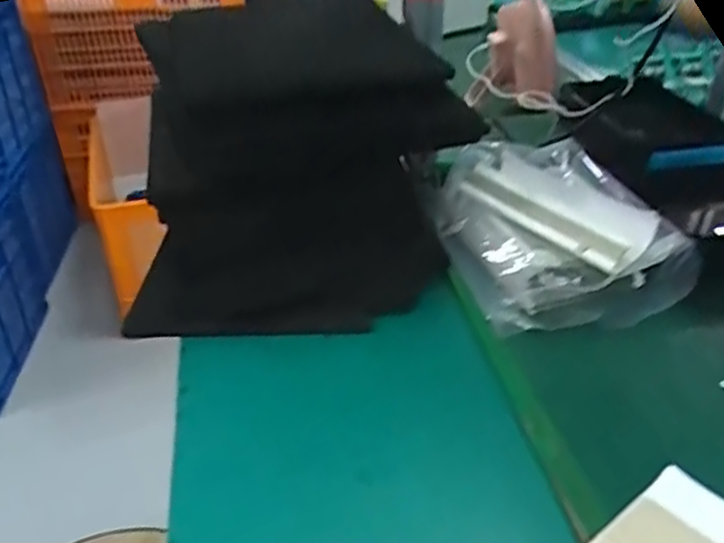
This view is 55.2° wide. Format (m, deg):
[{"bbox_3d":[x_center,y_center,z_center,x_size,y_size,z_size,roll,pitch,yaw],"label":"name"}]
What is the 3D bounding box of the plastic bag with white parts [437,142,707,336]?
[{"bbox_3d":[0.205,-0.051,0.753,0.215,0.069,0.288,-3,35,-6],"label":"plastic bag with white parts"}]

